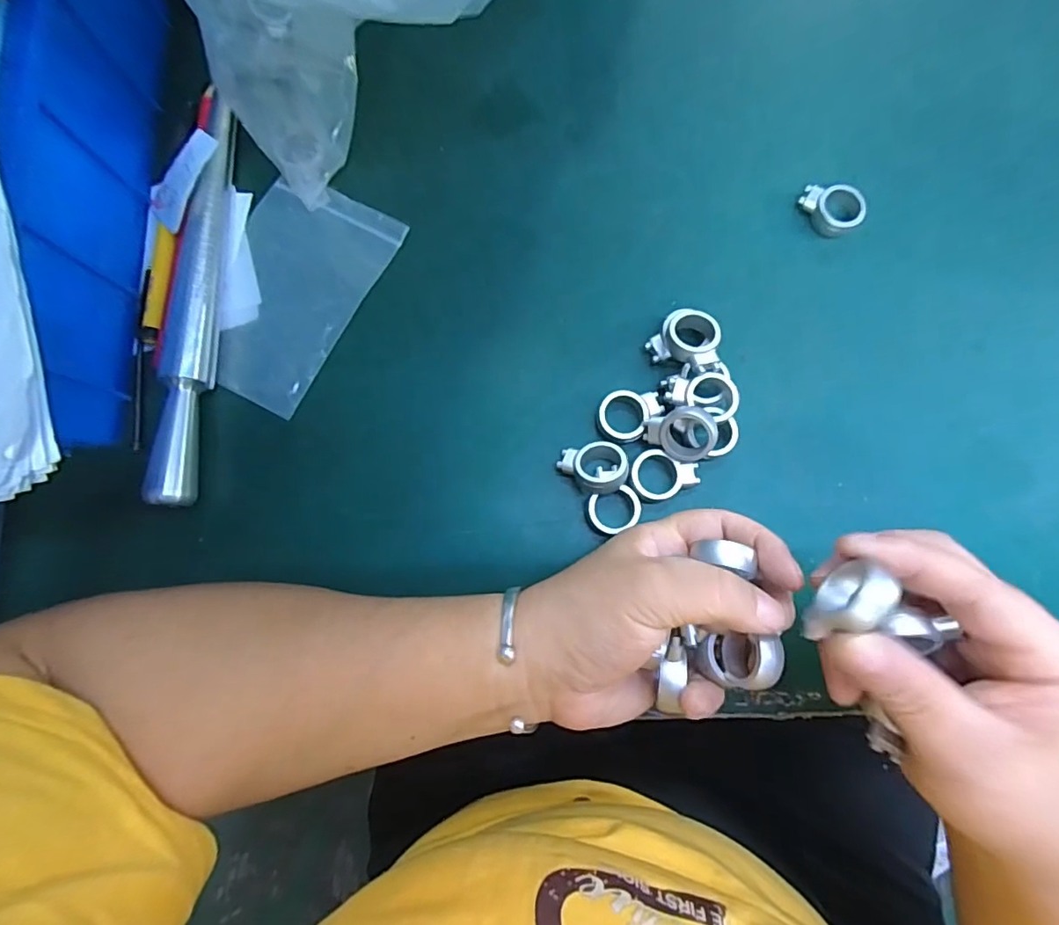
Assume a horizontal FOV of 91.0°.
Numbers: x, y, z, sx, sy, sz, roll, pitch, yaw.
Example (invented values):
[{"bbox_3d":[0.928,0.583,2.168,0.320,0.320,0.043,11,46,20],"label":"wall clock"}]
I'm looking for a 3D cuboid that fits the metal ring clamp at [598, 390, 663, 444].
[{"bbox_3d":[0.052,-0.024,0.267,0.034,0.008,0.026,-18,81,-3],"label":"metal ring clamp"}]

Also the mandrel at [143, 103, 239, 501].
[{"bbox_3d":[-0.169,-0.084,0.266,0.018,0.024,0.209,0,81,0],"label":"mandrel"}]

